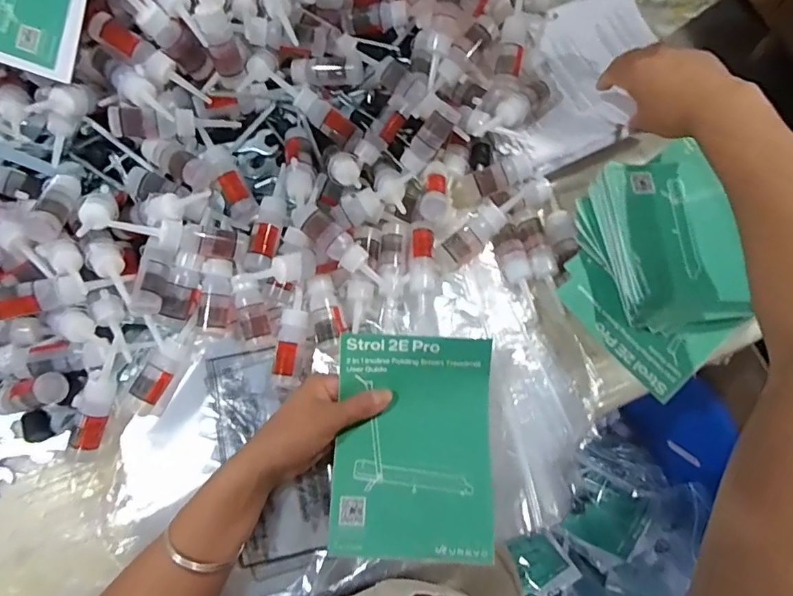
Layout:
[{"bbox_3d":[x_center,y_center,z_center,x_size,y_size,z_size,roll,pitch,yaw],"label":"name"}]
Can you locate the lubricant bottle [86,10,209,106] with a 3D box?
[{"bbox_3d":[-0.222,-0.211,0.463,0.108,0.028,0.026,32,73,-18],"label":"lubricant bottle"}]

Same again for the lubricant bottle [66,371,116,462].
[{"bbox_3d":[-0.260,0.102,0.439,0.025,0.024,0.086,16,92,4],"label":"lubricant bottle"}]

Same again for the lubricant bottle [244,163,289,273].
[{"bbox_3d":[-0.116,-0.073,0.475,0.024,0.020,0.106,9,72,2],"label":"lubricant bottle"}]

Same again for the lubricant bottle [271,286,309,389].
[{"bbox_3d":[-0.094,0.038,0.471,0.027,0.024,0.087,5,72,0],"label":"lubricant bottle"}]

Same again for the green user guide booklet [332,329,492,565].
[{"bbox_3d":[0.014,0.116,0.406,0.123,0.025,0.165,2,72,-1],"label":"green user guide booklet"}]

